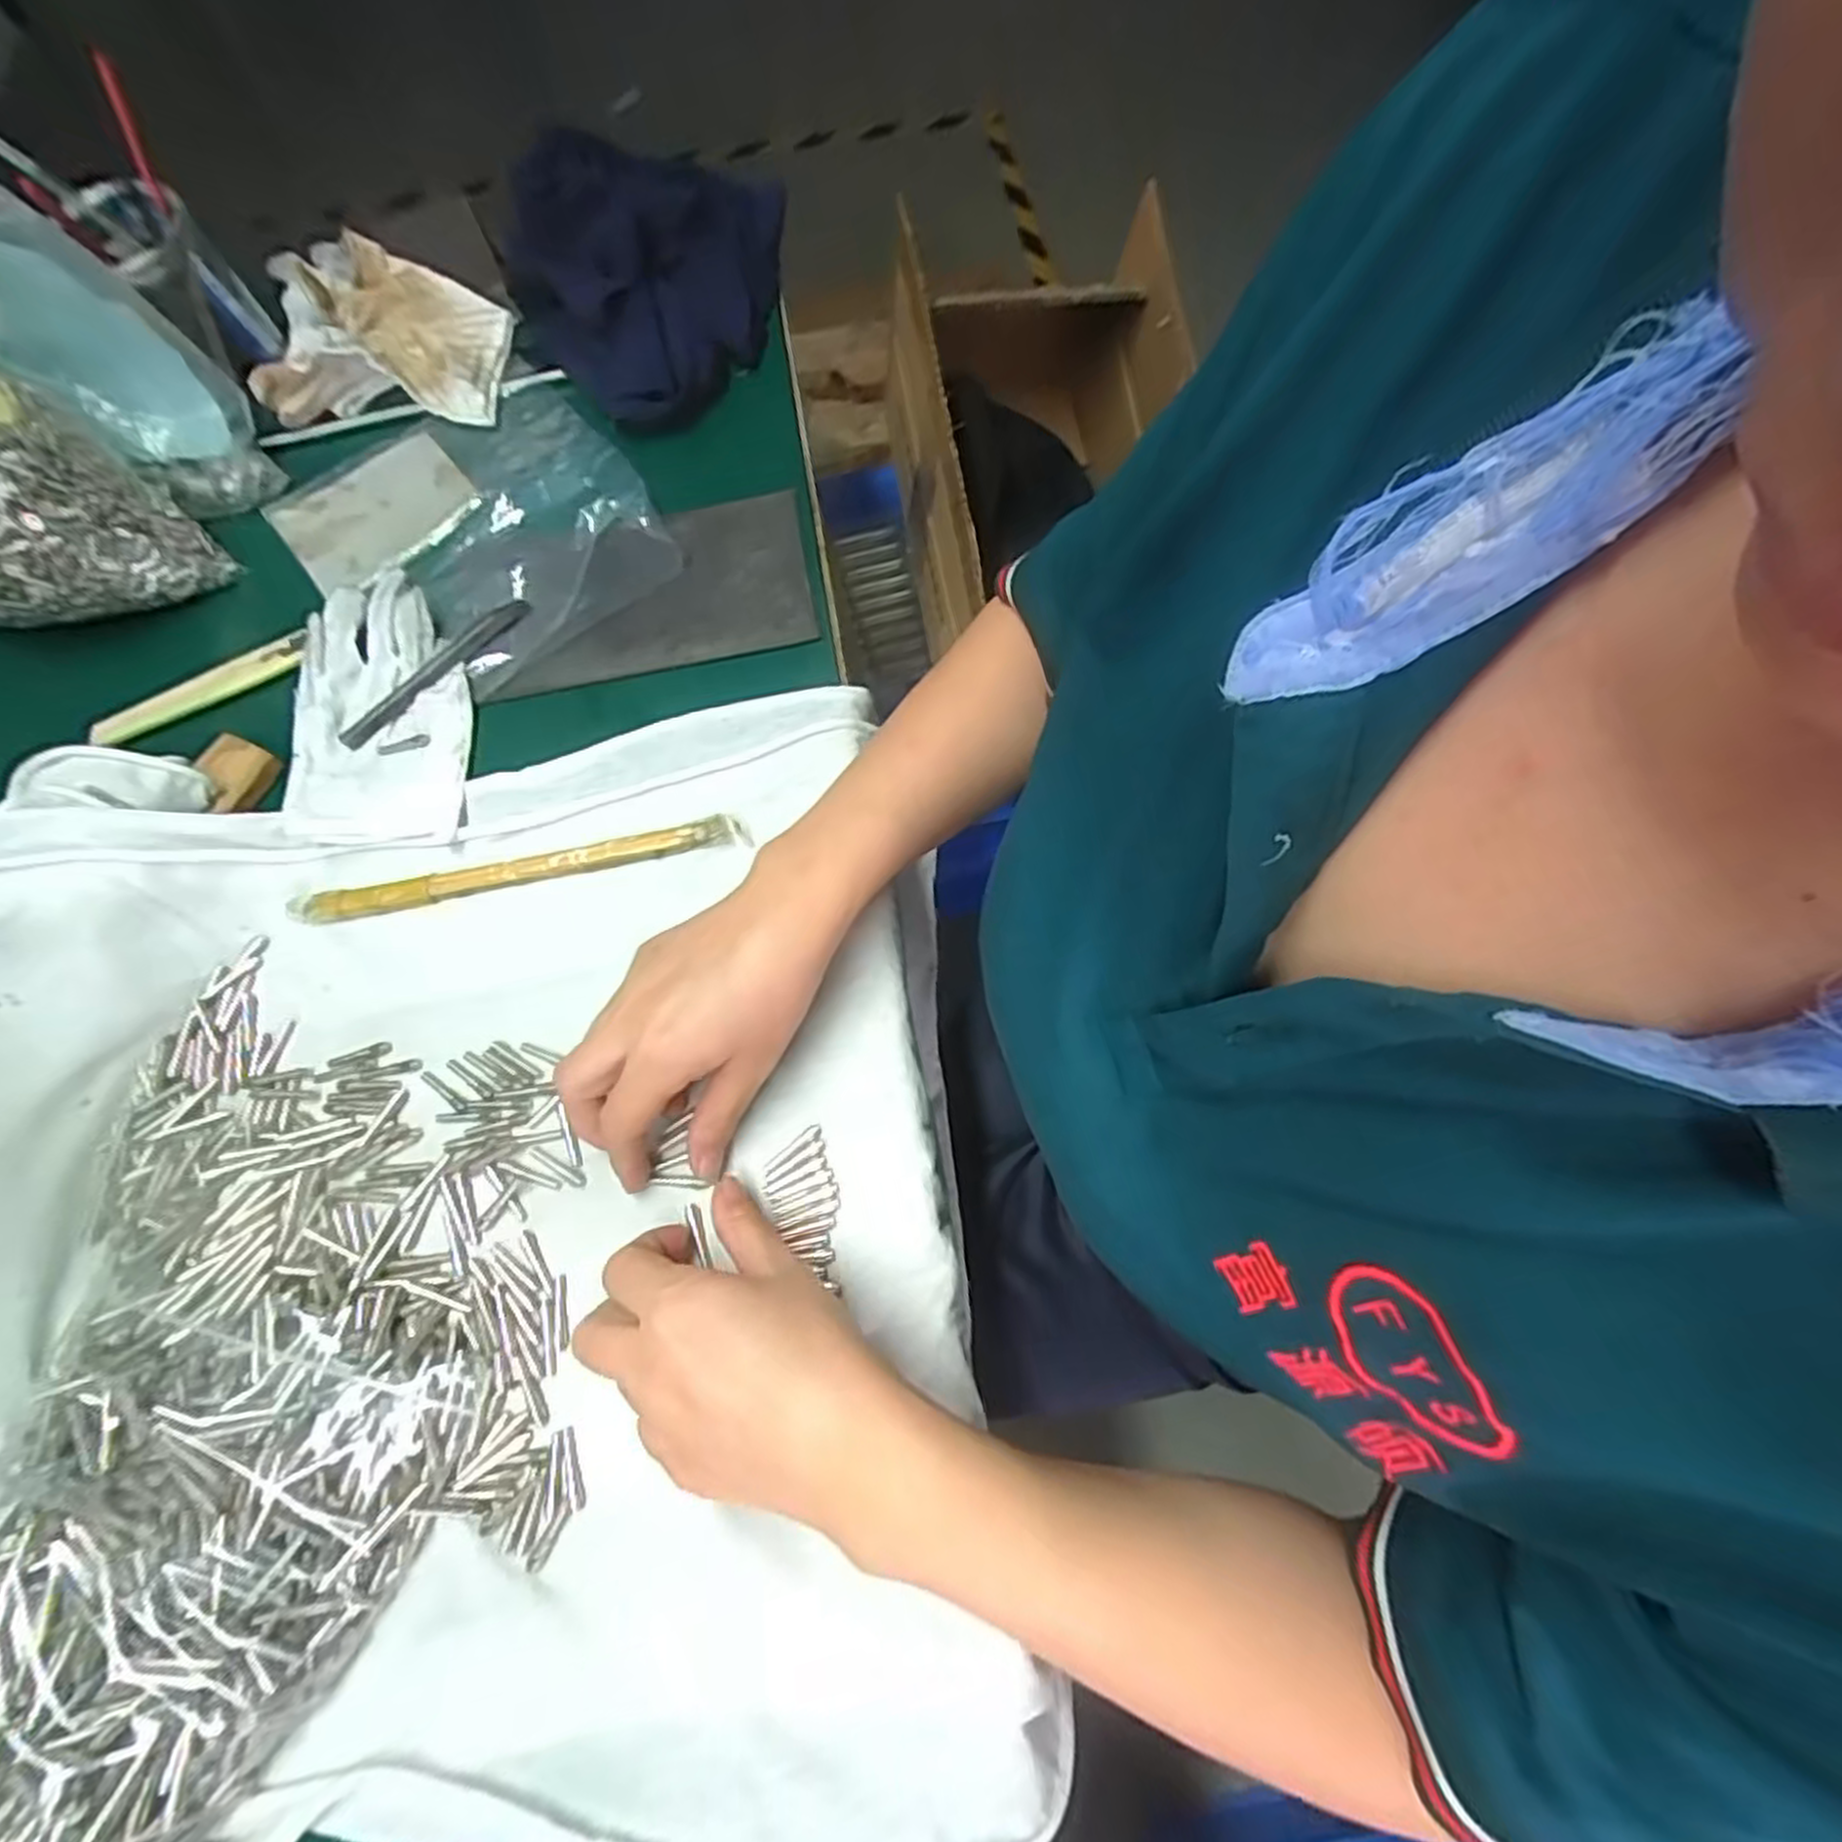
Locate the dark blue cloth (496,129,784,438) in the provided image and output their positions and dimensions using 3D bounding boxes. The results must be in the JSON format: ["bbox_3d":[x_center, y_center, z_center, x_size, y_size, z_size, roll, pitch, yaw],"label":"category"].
[{"bbox_3d":[-0.173,-0.412,0.475,0.167,0.081,0.161,42,77,15],"label":"dark blue cloth"}]

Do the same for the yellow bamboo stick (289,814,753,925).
[{"bbox_3d":[-0.204,-0.026,0.397,0.227,0.009,0.014,-11,70,-2],"label":"yellow bamboo stick"}]

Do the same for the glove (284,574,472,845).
[{"bbox_3d":[-0.297,-0.121,0.427,0.092,0.017,0.172,-9,70,-2],"label":"glove"}]

